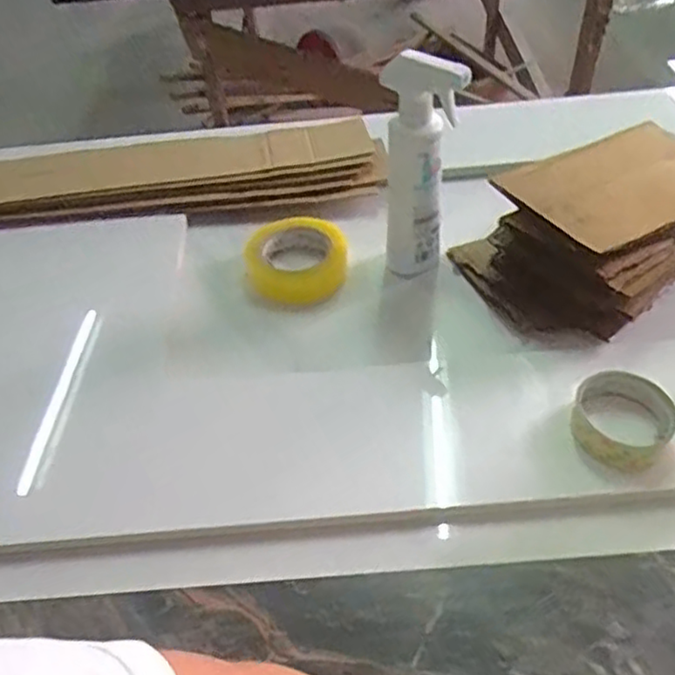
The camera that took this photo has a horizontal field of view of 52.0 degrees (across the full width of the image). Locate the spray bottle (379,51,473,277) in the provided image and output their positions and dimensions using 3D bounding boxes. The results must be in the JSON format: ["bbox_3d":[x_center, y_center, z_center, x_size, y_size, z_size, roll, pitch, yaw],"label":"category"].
[{"bbox_3d":[0.087,-0.172,0.728,0.075,0.243,0.056,-4,48,1],"label":"spray bottle"}]

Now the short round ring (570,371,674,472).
[{"bbox_3d":[0.251,0.073,0.612,0.085,0.029,0.083,-2,48,2],"label":"short round ring"}]

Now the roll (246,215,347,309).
[{"bbox_3d":[-0.047,-0.091,0.809,0.118,0.039,0.107,-9,48,-3],"label":"roll"}]

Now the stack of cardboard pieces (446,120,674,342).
[{"bbox_3d":[0.285,-0.116,0.734,0.258,0.120,0.195,-24,51,-16],"label":"stack of cardboard pieces"}]

